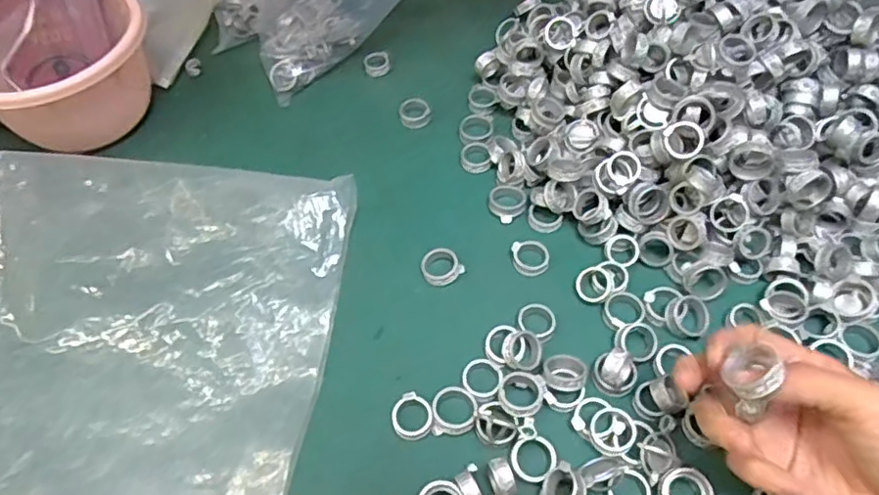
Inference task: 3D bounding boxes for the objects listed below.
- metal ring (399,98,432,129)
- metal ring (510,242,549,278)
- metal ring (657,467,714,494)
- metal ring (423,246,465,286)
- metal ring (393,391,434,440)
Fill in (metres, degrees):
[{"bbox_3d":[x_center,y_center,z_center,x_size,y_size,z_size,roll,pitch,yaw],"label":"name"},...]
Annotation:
[{"bbox_3d":[-0.020,-0.115,0.536,0.026,0.010,0.025,-1,54,2],"label":"metal ring"},{"bbox_3d":[0.065,0.007,0.451,0.026,0.008,0.025,-1,54,2],"label":"metal ring"},{"bbox_3d":[0.136,0.135,0.348,0.027,0.006,0.027,-1,54,2],"label":"metal ring"},{"bbox_3d":[0.001,0.014,0.448,0.027,0.009,0.025,-1,54,2],"label":"metal ring"},{"bbox_3d":[-0.017,0.103,0.385,0.024,0.009,0.026,-1,54,2],"label":"metal ring"}]

